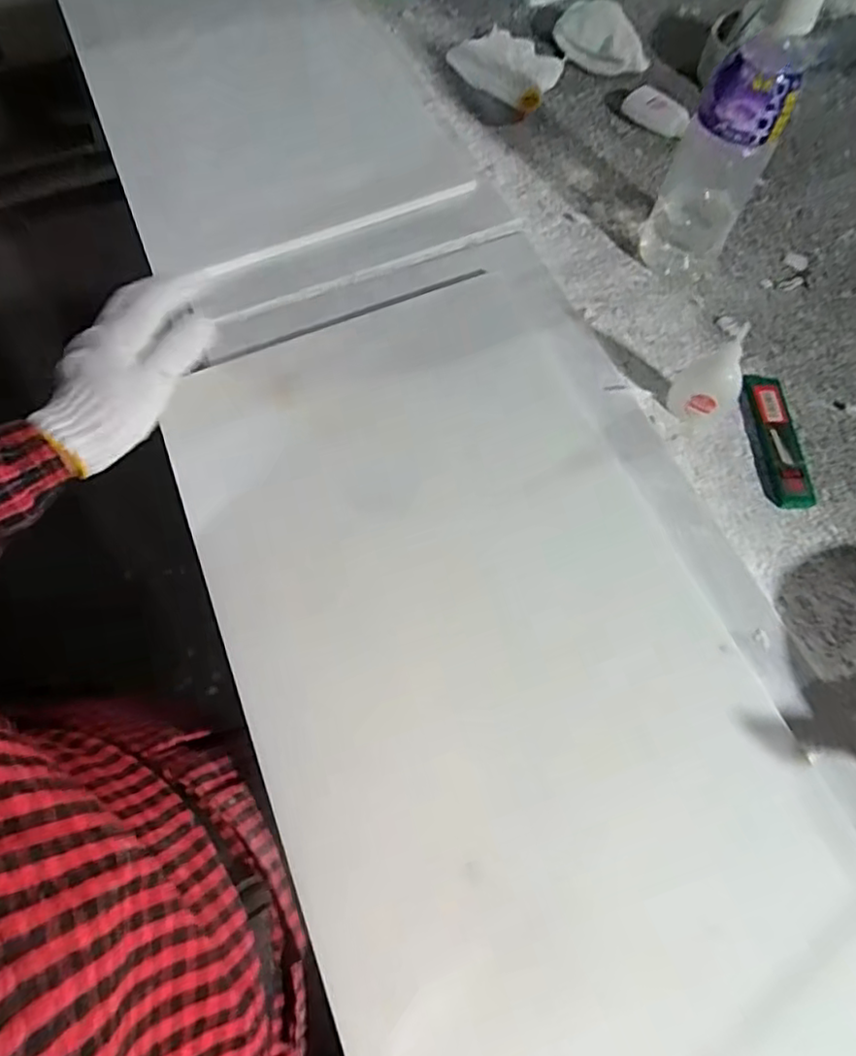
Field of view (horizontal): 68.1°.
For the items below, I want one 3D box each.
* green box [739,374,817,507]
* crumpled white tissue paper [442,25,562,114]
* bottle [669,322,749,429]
[{"bbox_3d":[0.267,-0.069,0.490,0.033,0.012,0.117,-1,65,-3],"label":"green box"},{"bbox_3d":[0.085,-0.493,0.673,0.120,0.019,0.100,38,69,14],"label":"crumpled white tissue paper"},{"bbox_3d":[0.212,-0.113,0.464,0.044,0.088,0.030,35,69,13],"label":"bottle"}]

